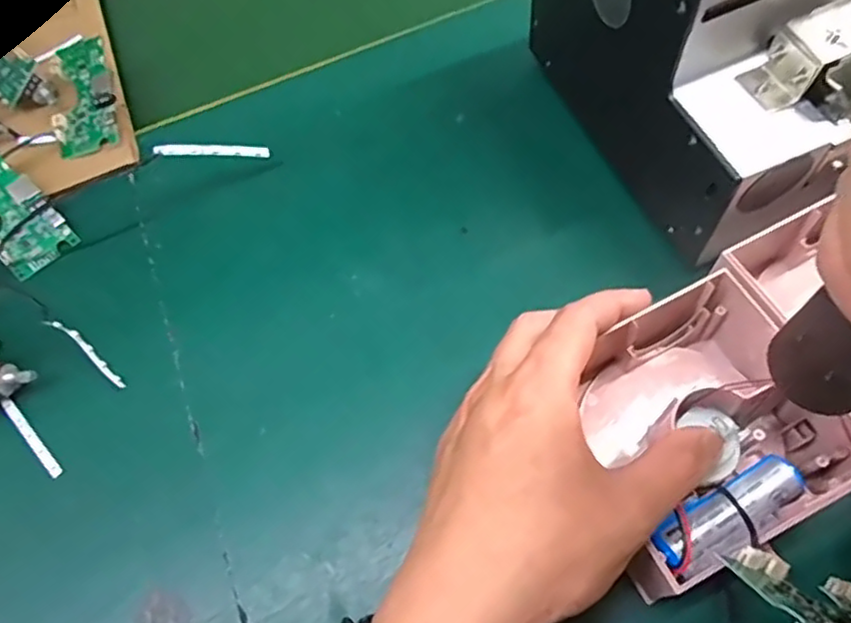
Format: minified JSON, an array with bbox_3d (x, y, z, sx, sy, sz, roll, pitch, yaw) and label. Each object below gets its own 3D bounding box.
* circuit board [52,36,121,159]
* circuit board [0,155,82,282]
[{"bbox_3d":[-0.225,-0.141,0.417,0.040,0.019,0.083,-18,64,-6],"label":"circuit board"},{"bbox_3d":[-0.250,-0.061,0.379,0.040,0.006,0.083,-41,86,-17],"label":"circuit board"}]

